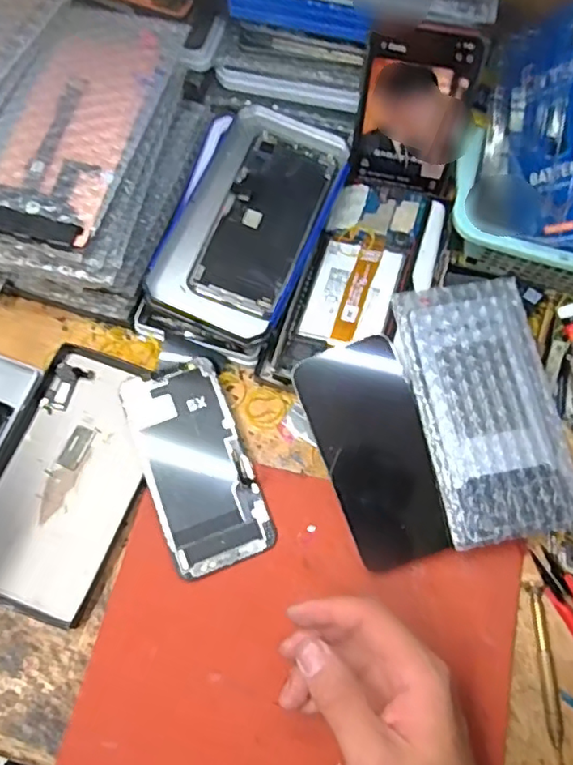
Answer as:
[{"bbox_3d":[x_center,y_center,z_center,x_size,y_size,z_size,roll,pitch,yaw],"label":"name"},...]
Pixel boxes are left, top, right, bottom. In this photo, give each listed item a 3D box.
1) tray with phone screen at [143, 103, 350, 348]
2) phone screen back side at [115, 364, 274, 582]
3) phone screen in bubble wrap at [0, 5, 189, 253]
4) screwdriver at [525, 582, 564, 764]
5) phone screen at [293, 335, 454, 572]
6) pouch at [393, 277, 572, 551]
[{"bbox_3d":[-0.025,-0.118,0.446,0.093,0.025,0.178,22,76,6],"label":"tray with phone screen"},{"bbox_3d":[-0.062,0.057,0.416,0.069,0.004,0.142,-18,75,-12],"label":"phone screen back side"},{"bbox_3d":[-0.135,-0.169,0.386,0.088,0.016,0.179,18,71,8],"label":"phone screen in bubble wrap"},{"bbox_3d":[0.162,0.182,0.373,0.010,0.007,0.108,0,75,0],"label":"screwdriver"},{"bbox_3d":[0.060,0.046,0.401,0.068,0.011,0.146,-20,85,3],"label":"phone screen"},{"bbox_3d":[0.134,0.017,0.408,0.091,0.025,0.172,-11,75,-3],"label":"pouch"}]

